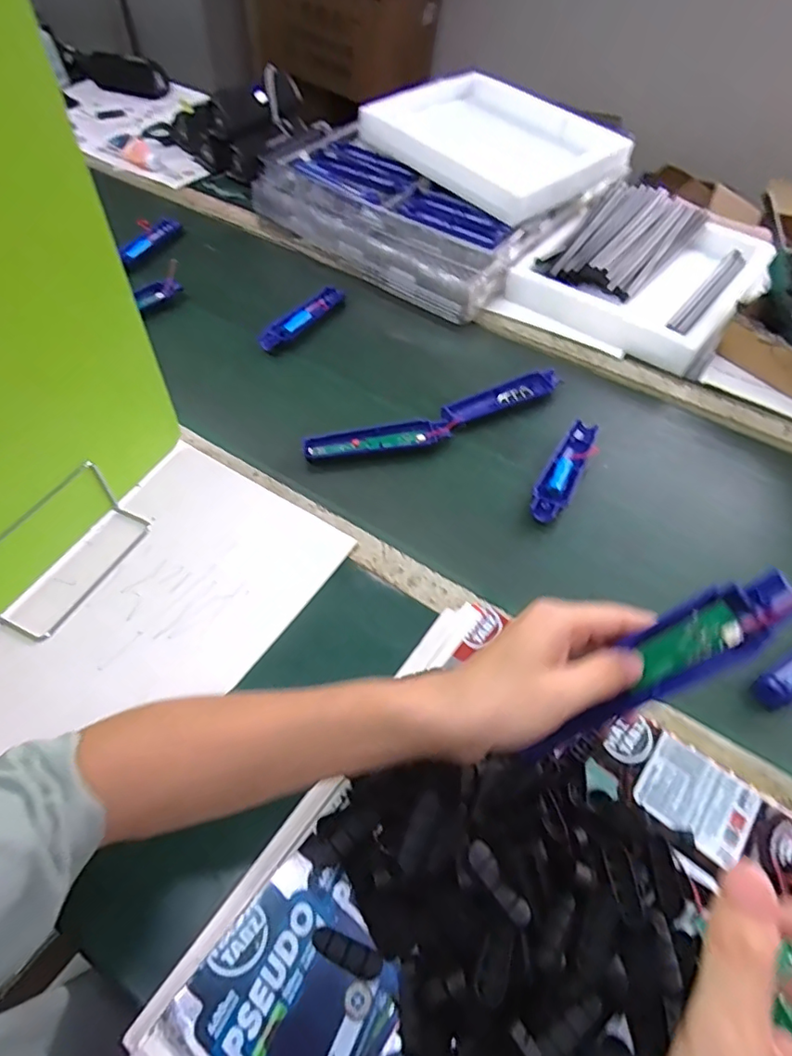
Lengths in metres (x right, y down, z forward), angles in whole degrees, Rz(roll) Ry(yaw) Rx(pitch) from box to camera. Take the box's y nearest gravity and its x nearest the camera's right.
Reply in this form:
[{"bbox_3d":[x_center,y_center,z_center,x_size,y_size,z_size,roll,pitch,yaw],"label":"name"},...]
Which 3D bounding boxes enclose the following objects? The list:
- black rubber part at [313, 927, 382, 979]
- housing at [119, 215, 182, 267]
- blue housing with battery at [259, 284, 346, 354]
[{"bbox_3d":[-0.031,0.275,0.360,0.047,0.011,0.016,19,53,11],"label":"black rubber part"},{"bbox_3d":[-0.395,-0.461,0.893,0.020,0.025,0.144,17,53,10],"label":"housing"},{"bbox_3d":[-0.136,-0.296,0.787,0.029,0.025,0.169,29,56,18],"label":"blue housing with battery"}]

